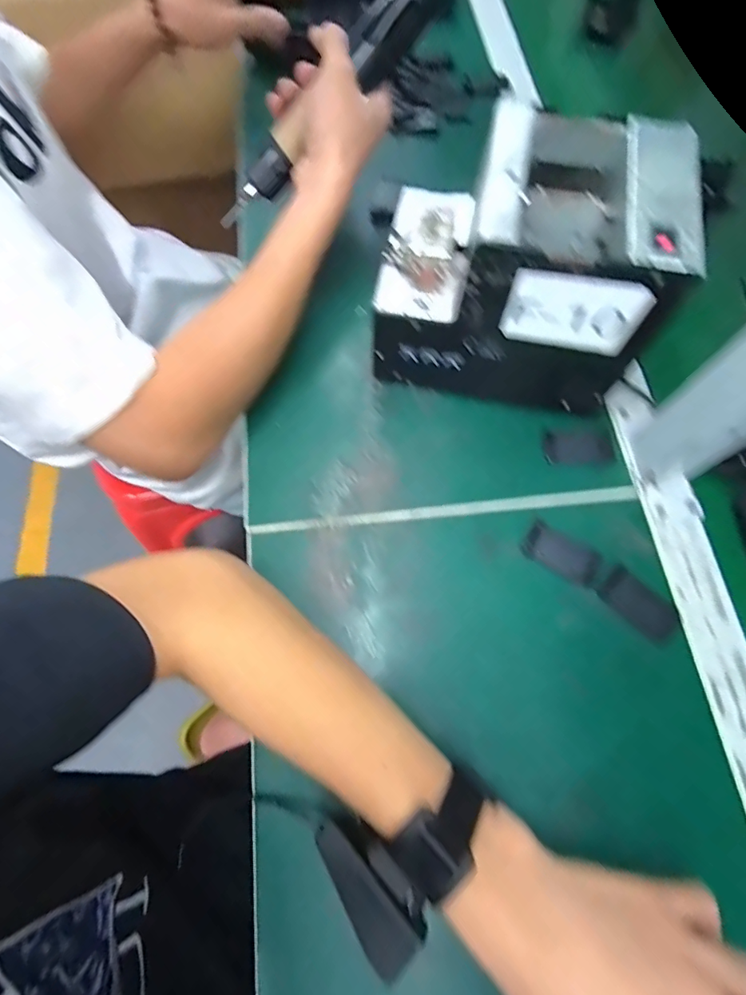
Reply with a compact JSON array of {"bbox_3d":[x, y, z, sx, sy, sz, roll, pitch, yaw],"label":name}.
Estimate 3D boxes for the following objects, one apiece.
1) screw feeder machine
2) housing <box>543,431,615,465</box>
[{"bbox_3d":[0.100,-0.161,0.347,0.172,0.156,0.128,12,69,4],"label":"screw feeder machine"},{"bbox_3d":[0.164,-0.039,0.382,0.052,0.013,0.027,1,69,-1],"label":"housing"}]

